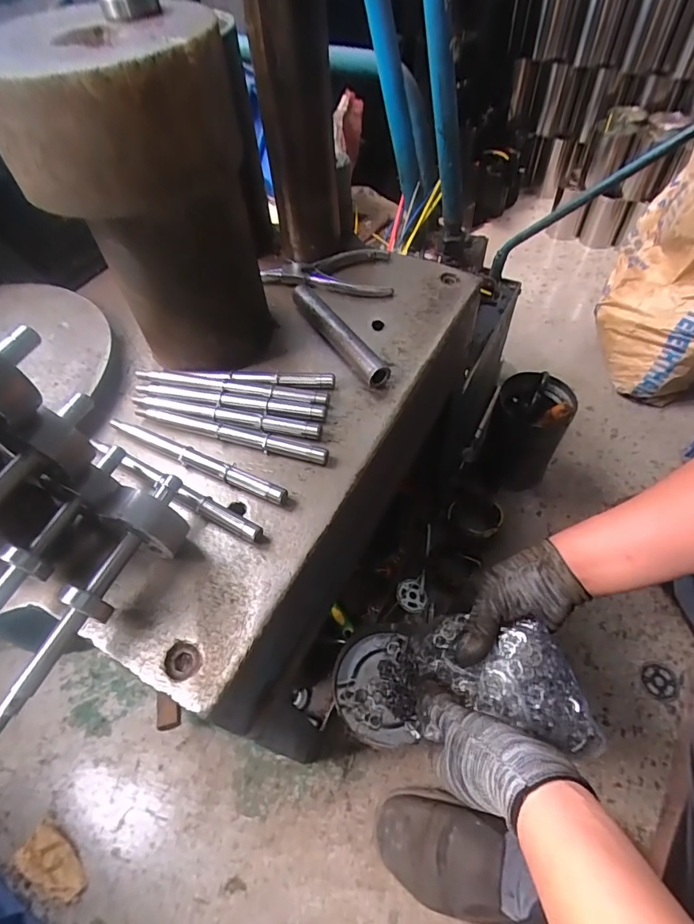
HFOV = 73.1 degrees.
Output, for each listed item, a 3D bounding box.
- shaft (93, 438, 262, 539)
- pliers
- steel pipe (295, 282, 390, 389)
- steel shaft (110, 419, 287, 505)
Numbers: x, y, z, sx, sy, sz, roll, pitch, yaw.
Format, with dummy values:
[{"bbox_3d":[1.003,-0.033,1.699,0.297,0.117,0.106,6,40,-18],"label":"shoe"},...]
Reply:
[{"bbox_3d":[-0.129,0.019,0.339,0.161,0.017,0.014,25,60,20],"label":"shaft"},{"bbox_3d":[-0.022,-0.195,0.484,0.131,0.014,0.072,-4,54,1],"label":"pliers"},{"bbox_3d":[-0.011,-0.119,0.427,0.019,0.023,0.143,-29,58,-16],"label":"steel pipe"},{"bbox_3d":[-0.116,-0.002,0.353,0.161,0.012,0.012,21,58,18],"label":"steel shaft"}]

